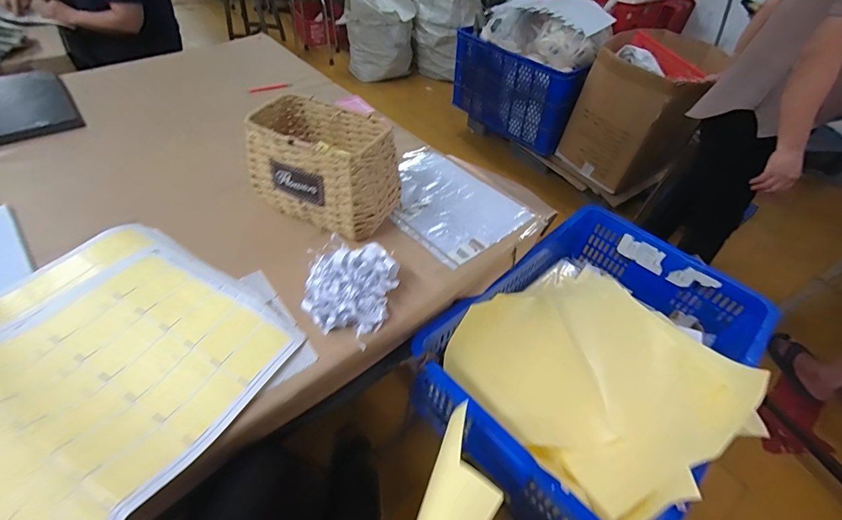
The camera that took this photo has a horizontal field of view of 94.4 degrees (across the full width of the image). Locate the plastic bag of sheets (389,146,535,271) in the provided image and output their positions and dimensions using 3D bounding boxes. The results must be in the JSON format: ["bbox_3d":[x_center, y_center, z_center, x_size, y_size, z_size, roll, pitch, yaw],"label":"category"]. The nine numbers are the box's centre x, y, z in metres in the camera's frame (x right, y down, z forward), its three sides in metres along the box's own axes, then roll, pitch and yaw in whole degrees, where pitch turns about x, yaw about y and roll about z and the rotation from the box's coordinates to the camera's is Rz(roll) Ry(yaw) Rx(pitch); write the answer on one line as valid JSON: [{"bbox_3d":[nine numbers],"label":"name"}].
[{"bbox_3d":[0.041,-0.127,0.800,0.231,0.015,0.319,-30,57,-29],"label":"plastic bag of sheets"}]

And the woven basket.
[{"bbox_3d":[-0.171,-0.170,0.697,0.251,0.155,0.158,25,50,17],"label":"woven basket"}]

